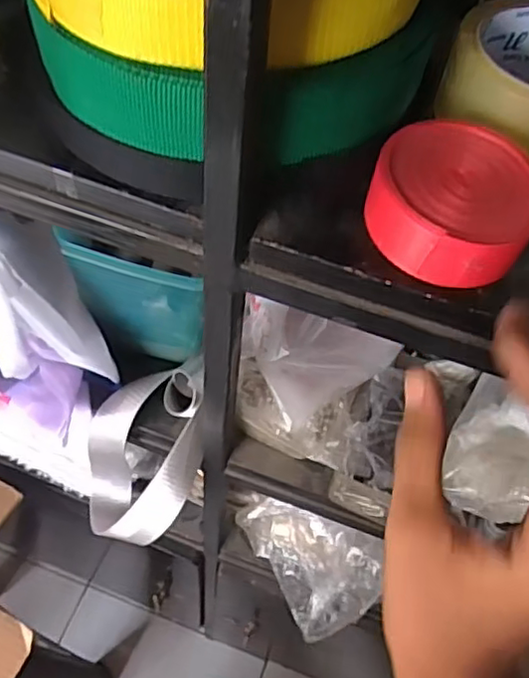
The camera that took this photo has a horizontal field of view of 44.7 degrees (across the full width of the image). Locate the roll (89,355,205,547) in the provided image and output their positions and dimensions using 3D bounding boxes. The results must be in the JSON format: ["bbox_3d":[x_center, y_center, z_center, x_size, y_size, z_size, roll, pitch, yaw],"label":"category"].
[{"bbox_3d":[-0.103,0.101,0.542,0.101,0.139,0.115,4,57,-2],"label":"roll"}]

